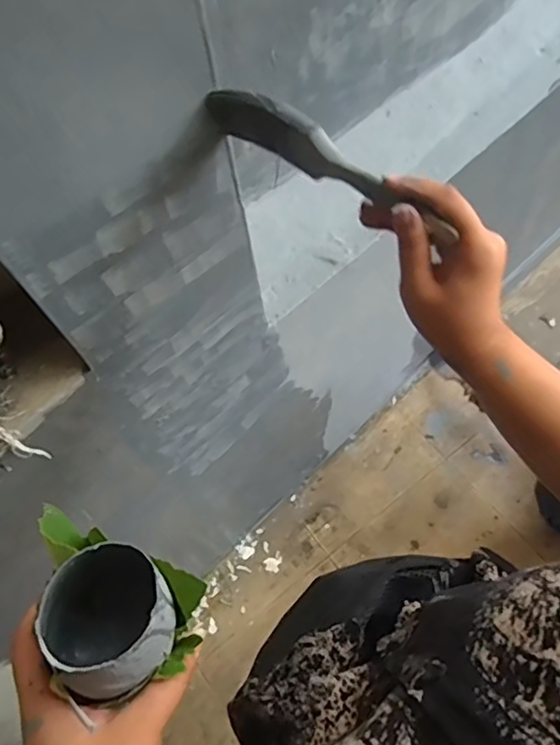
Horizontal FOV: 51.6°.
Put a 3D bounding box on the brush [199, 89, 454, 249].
[{"bbox_3d":[0.032,-0.163,0.439,0.234,0.049,0.016,37,72,22],"label":"brush"}]

